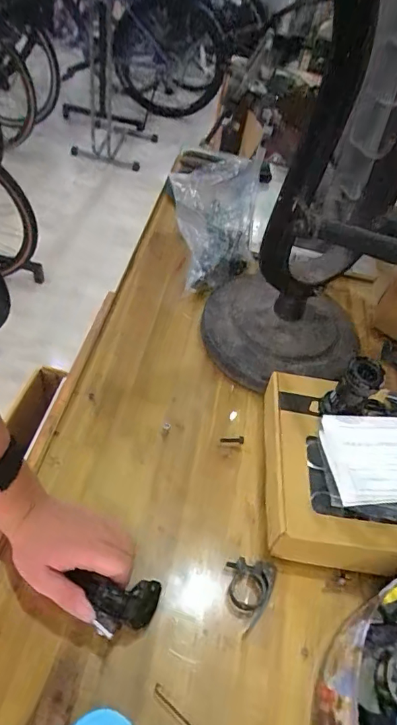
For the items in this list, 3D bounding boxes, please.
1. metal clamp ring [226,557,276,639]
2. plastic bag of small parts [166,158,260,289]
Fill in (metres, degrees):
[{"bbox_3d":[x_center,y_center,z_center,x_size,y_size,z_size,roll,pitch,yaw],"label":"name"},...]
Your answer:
[{"bbox_3d":[0.053,0.238,0.481,0.050,0.018,0.069,14,49,1],"label":"metal clamp ring"},{"bbox_3d":[0.028,-0.232,0.767,0.138,0.128,0.169,3,50,-8],"label":"plastic bag of small parts"}]

